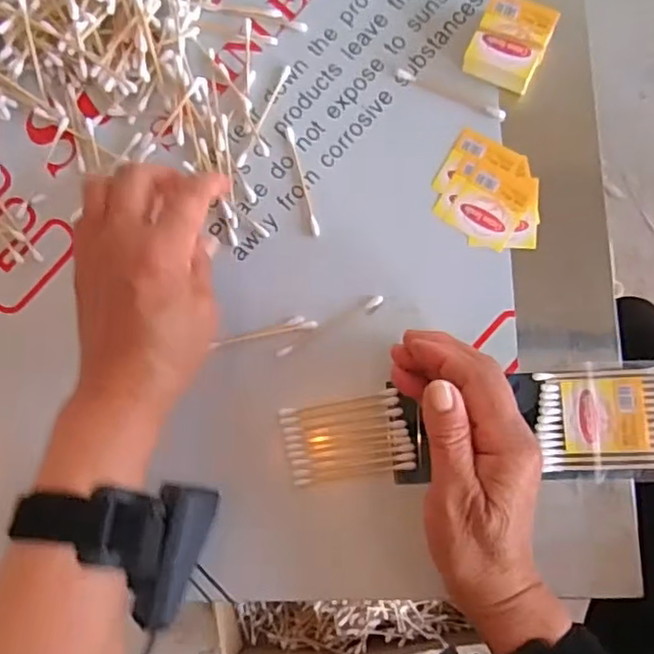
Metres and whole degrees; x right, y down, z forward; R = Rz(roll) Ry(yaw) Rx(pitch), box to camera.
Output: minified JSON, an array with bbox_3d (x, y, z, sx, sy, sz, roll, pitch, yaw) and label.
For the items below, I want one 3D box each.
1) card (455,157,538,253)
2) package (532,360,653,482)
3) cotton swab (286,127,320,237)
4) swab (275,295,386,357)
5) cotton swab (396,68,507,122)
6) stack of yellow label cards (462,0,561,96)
[{"bbox_3d":[0.100,-0.074,0.381,0.037,0.004,0.048,22,85,8],"label":"card"},{"bbox_3d":[0.181,0.051,0.351,0.119,0.009,0.064,-3,82,5],"label":"package"},{"bbox_3d":[-0.015,-0.091,0.395,0.005,0.004,0.072,-15,81,3],"label":"cotton swab"},{"bbox_3d":[0.002,-0.001,0.381,0.071,0.004,0.007,-28,81,1],"label":"swab"},{"bbox_3d":[0.076,-0.144,0.391,0.073,0.004,0.008,28,86,8],"label":"cotton swab"},{"bbox_3d":[0.109,-0.167,0.380,0.041,0.027,0.047,26,86,8],"label":"stack of yellow label cards"}]

